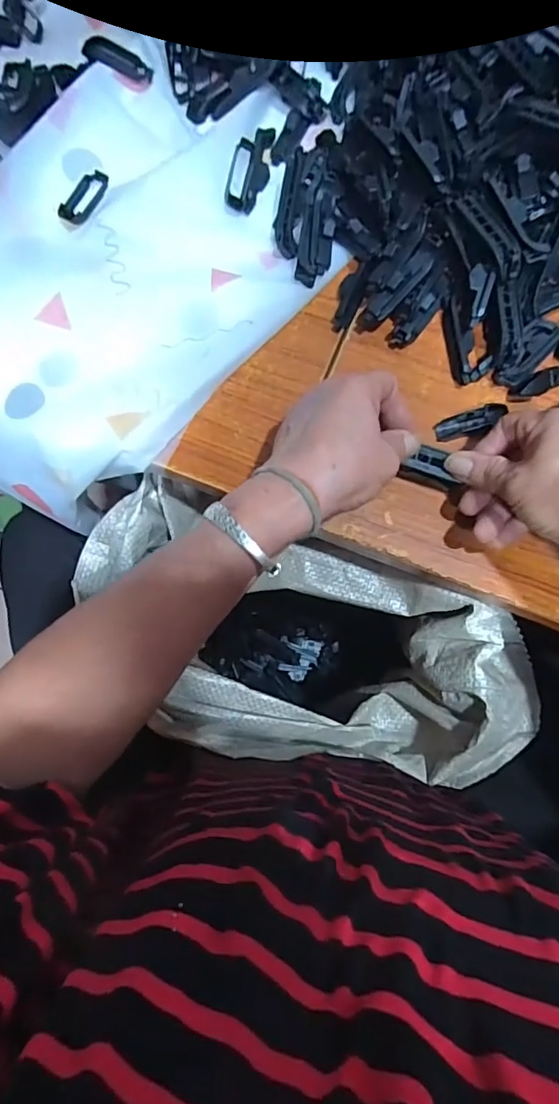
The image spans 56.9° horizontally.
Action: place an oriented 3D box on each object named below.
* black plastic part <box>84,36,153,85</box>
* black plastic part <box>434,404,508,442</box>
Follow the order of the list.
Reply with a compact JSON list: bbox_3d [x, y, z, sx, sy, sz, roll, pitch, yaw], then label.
[{"bbox_3d":[-0.132,-0.409,0.429,0.055,0.006,0.022,20,82,-10],"label":"black plastic part"},{"bbox_3d":[0.143,-0.097,0.385,0.052,0.012,0.014,-16,81,0],"label":"black plastic part"}]

